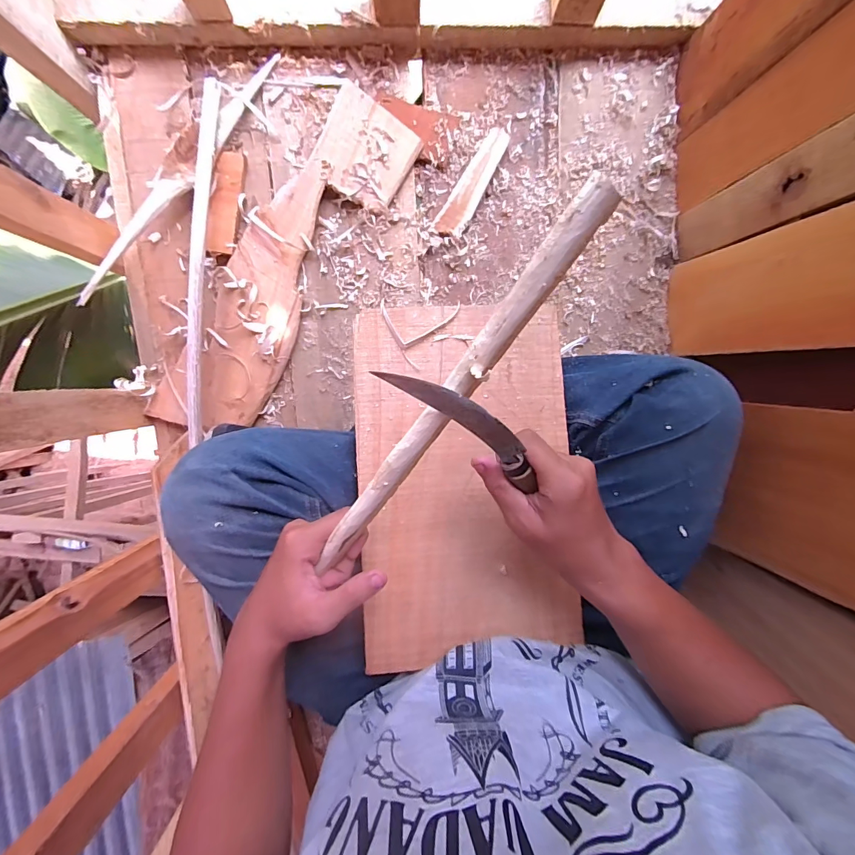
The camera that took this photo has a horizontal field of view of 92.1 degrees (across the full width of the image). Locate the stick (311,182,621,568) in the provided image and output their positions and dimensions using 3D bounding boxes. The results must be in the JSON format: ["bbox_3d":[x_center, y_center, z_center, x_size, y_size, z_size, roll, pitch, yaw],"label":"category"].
[{"bbox_3d":[0.003,-0.004,0.247,0.018,0.013,0.286,35,117,-4],"label":"stick"}]

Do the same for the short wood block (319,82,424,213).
[{"bbox_3d":[-0.075,-0.329,0.494,0.104,0.015,0.102,33,95,-4],"label":"short wood block"}]

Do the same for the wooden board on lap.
[{"bbox_3d":[0.038,0.046,0.380,0.197,0.007,0.315,-3,87,-8],"label":"wooden board on lap"}]

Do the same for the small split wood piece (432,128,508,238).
[{"bbox_3d":[0.059,-0.300,0.511,0.037,0.009,0.138,34,95,-4],"label":"small split wood piece"}]

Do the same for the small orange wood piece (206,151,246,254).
[{"bbox_3d":[-0.244,-0.272,0.498,0.035,0.012,0.118,9,97,-2],"label":"small orange wood piece"}]

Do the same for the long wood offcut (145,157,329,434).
[{"bbox_3d":[-0.215,-0.144,0.515,0.116,0.022,0.348,29,96,-4],"label":"long wood offcut"}]

